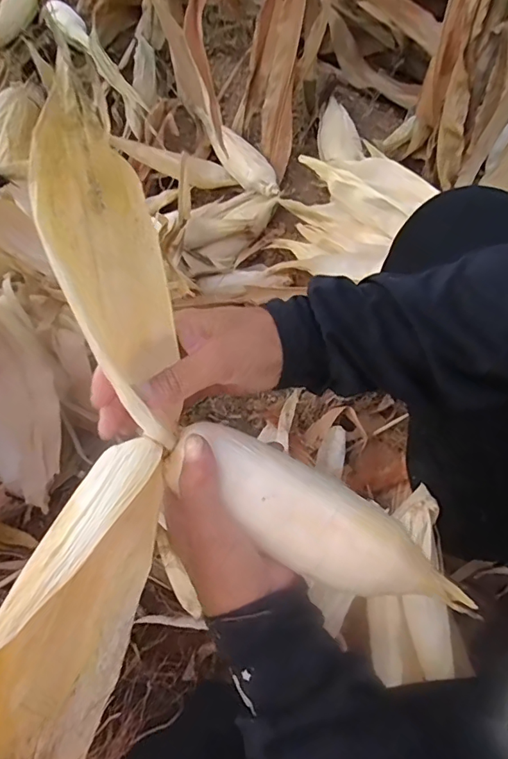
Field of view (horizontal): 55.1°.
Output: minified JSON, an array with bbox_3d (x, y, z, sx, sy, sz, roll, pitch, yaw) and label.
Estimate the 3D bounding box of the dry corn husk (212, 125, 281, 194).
[{"bbox_3d":[-0.012,-0.359,0.817,0.062,0.048,0.162,-41,69,-15],"label":"dry corn husk"}]

